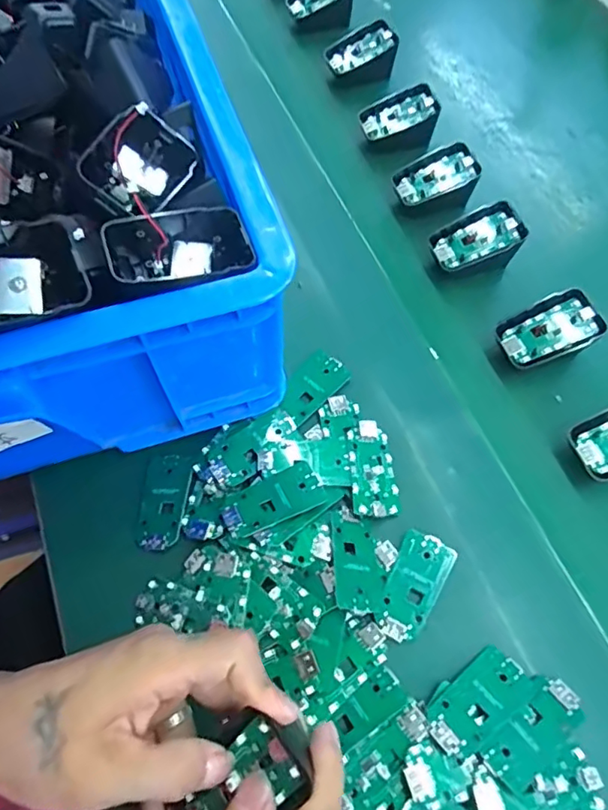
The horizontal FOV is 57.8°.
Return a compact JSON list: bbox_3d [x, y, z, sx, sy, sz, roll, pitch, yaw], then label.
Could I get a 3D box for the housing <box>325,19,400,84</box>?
[{"bbox_3d":[0.056,-0.353,0.557,0.070,0.041,0.040,-12,64,-7],"label":"housing"}]

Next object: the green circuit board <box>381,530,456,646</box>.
[{"bbox_3d":[0.067,0.109,0.331,0.032,0.004,0.062,25,65,11],"label":"green circuit board"}]

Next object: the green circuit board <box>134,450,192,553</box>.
[{"bbox_3d":[-0.092,0.062,0.361,0.031,0.008,0.063,4,63,1],"label":"green circuit board"}]

